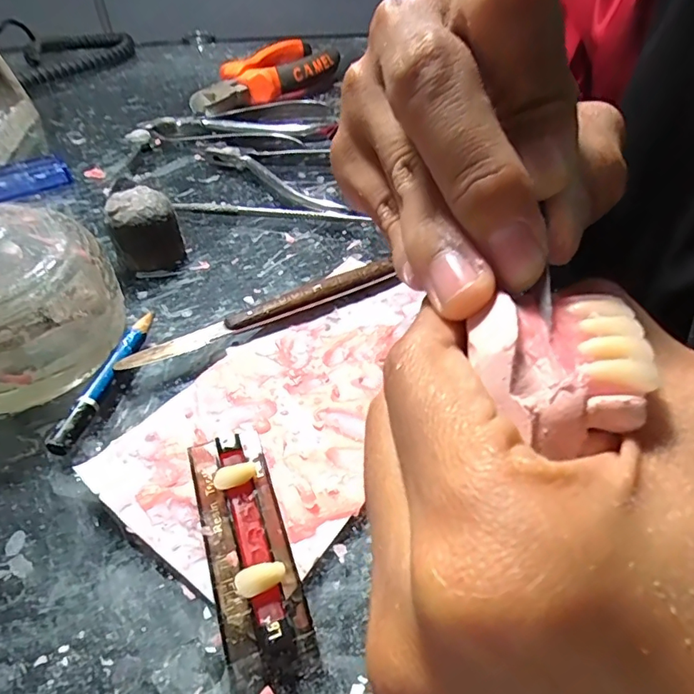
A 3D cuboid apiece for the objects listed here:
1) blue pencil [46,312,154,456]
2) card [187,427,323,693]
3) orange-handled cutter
[{"bbox_3d":[-0.086,0.011,0.181,0.007,0.009,0.064,7,46,7],"label":"blue pencil"},{"bbox_3d":[-0.029,0.051,0.137,0.021,0.010,0.071,-16,47,-14],"label":"card"},{"bbox_3d":[-0.058,-0.206,0.383,0.051,0.024,0.154,23,50,21],"label":"orange-handled cutter"}]

